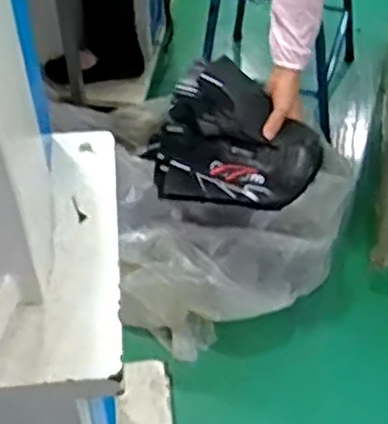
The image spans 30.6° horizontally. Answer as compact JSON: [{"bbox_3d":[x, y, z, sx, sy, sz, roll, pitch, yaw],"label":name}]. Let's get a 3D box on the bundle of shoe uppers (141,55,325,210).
[{"bbox_3d":[0.068,-0.118,1.220,0.296,0.111,0.242,20,86,6],"label":"bundle of shoe uppers"}]

